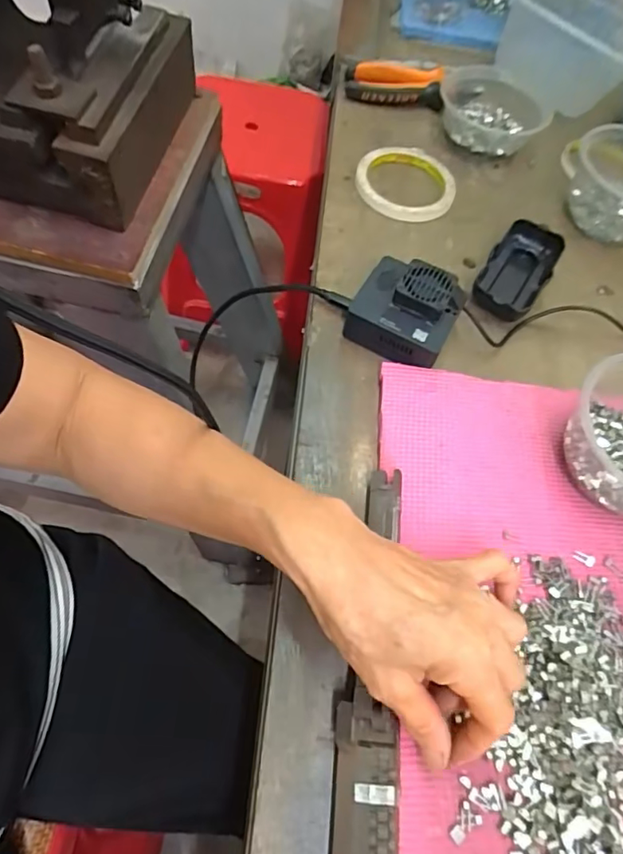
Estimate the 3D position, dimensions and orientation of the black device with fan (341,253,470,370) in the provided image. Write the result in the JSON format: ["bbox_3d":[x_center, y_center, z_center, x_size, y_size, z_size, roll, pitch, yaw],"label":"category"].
[{"bbox_3d":[0.074,-0.093,0.418,0.082,0.043,0.075,28,62,9],"label":"black device with fan"}]

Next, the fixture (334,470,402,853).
[{"bbox_3d":[0.030,0.166,0.282,0.031,0.013,0.307,7,61,0],"label":"fixture"}]

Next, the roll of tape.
[{"bbox_3d":[0.092,-0.238,0.515,0.094,0.013,0.093,3,63,-6],"label":"roll of tape"}]

